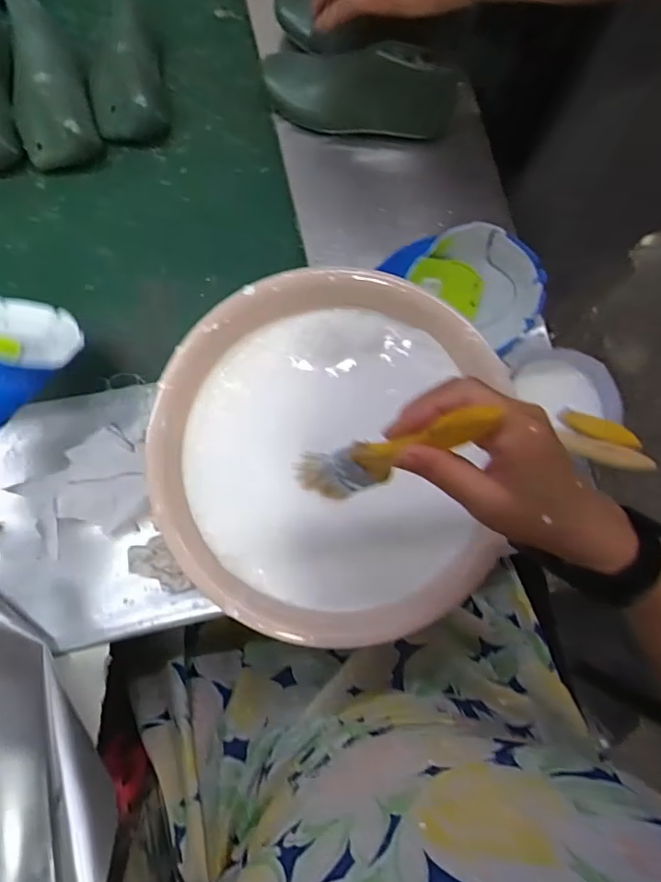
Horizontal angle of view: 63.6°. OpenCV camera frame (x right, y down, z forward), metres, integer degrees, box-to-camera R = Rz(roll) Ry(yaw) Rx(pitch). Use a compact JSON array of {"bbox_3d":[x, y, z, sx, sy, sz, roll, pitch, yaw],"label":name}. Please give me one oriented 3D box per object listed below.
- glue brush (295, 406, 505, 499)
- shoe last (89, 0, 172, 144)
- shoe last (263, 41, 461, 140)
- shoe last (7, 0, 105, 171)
[{"bbox_3d":[0.034,0.008,0.330,0.026,0.149,0.032,-5,77,-44],"label":"glue brush"},{"bbox_3d":[-0.246,-0.455,0.626,0.086,0.063,0.193,-10,81,-6],"label":"shoe last"},{"bbox_3d":[0.034,-0.399,0.599,0.214,0.093,0.088,12,80,13],"label":"shoe last"},{"bbox_3d":[-0.333,-0.423,0.621,0.090,0.051,0.198,-12,94,-3],"label":"shoe last"}]

